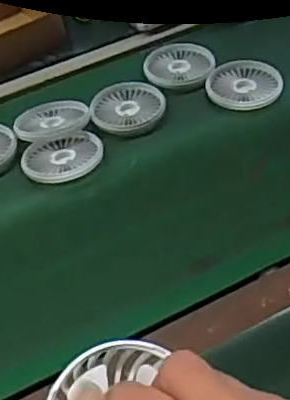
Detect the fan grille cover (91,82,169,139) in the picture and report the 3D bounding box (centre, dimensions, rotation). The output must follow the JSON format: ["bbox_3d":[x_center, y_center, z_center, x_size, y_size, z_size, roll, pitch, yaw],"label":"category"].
[{"bbox_3d":[-0.020,-0.109,0.736,0.084,0.012,0.085,7,46,15],"label":"fan grille cover"}]

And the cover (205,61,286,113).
[{"bbox_3d":[0.120,-0.139,0.754,0.089,0.014,0.089,3,46,11],"label":"cover"}]

